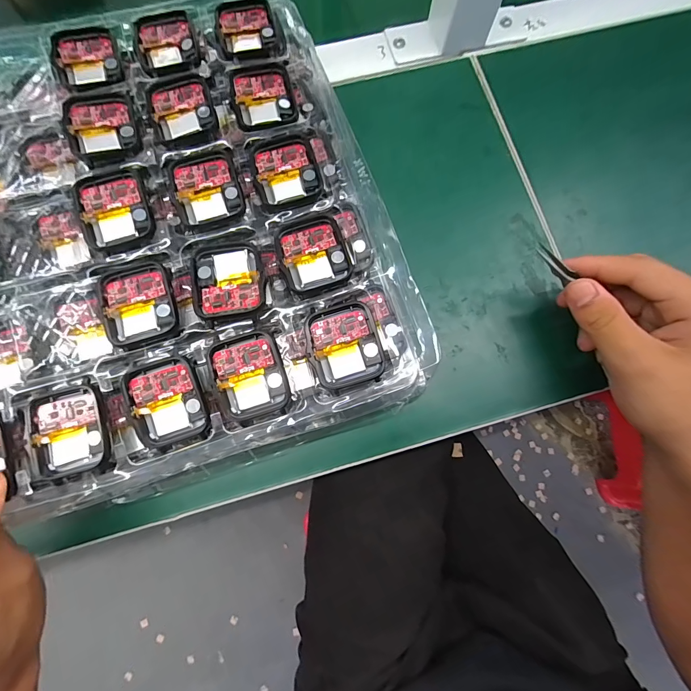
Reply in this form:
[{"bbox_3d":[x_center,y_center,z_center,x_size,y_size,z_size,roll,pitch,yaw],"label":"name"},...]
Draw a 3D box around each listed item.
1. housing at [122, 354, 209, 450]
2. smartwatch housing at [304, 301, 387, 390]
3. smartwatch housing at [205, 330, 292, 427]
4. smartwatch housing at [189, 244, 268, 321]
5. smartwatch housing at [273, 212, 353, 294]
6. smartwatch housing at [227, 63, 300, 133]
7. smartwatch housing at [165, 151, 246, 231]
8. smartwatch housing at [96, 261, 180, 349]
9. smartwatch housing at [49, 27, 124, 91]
[{"bbox_3d":[-0.093,0.029,0.183,0.037,0.006,0.041,-19,79,-5],"label":"housing"},{"bbox_3d":[-0.001,0.000,0.190,0.037,0.011,0.041,-16,79,-2],"label":"smartwatch housing"},{"bbox_3d":[-0.050,0.017,0.184,0.037,0.009,0.045,-18,80,-3],"label":"smartwatch housing"},{"bbox_3d":[-0.063,-0.035,0.192,0.039,0.005,0.041,-11,78,-4],"label":"smartwatch housing"},{"bbox_3d":[-0.019,-0.052,0.200,0.037,0.005,0.041,-17,79,-5],"label":"smartwatch housing"},{"bbox_3d":[-0.051,-0.154,0.218,0.037,0.005,0.044,-15,79,-5],"label":"smartwatch housing"},{"bbox_3d":[-0.080,-0.090,0.204,0.038,0.006,0.044,-17,79,-5],"label":"smartwatch housing"},{"bbox_3d":[-0.112,-0.024,0.193,0.037,0.007,0.045,-18,79,-5],"label":"smartwatch housing"},{"bbox_3d":[-0.161,-0.179,0.221,0.037,0.007,0.044,-16,79,-5],"label":"smartwatch housing"}]

